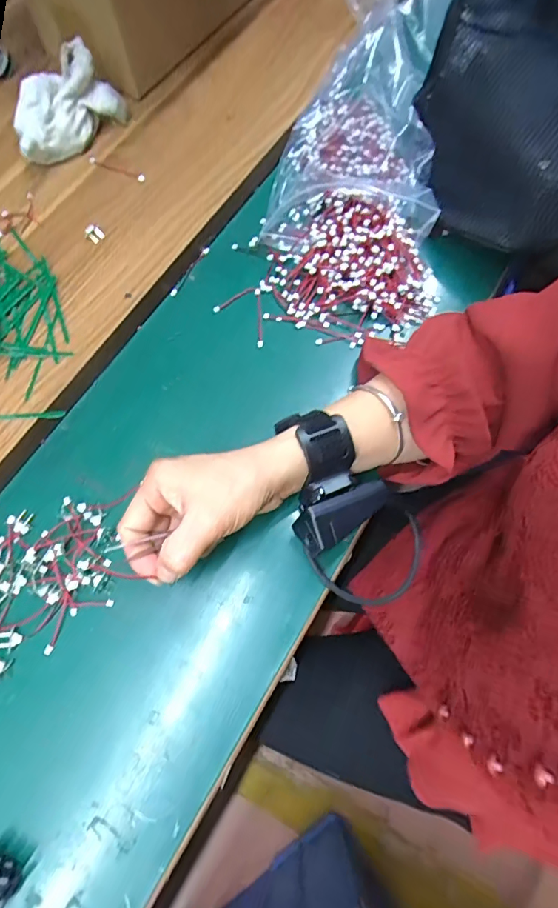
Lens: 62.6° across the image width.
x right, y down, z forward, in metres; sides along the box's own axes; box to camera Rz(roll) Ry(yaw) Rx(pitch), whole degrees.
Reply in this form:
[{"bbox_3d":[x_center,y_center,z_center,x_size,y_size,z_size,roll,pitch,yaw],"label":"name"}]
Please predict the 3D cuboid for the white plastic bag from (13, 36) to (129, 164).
[{"bbox_3d":[-0.203,-0.312,0.413,0.071,0.065,0.109,40,77,12],"label":"white plastic bag"}]

